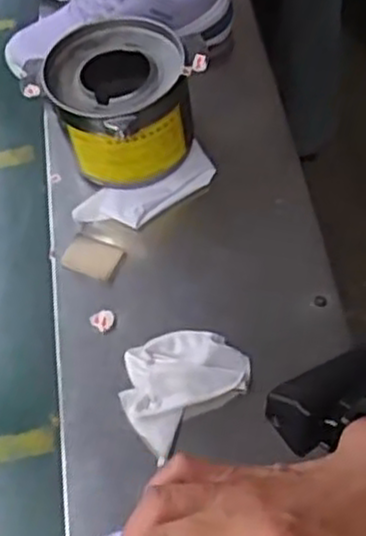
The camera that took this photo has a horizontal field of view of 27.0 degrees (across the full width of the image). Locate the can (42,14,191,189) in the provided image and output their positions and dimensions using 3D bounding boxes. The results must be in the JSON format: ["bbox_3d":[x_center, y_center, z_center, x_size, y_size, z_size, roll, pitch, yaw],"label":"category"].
[{"bbox_3d":[-0.065,-0.167,0.806,0.136,0.118,0.141,-4,55,5],"label":"can"}]

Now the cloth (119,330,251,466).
[{"bbox_3d":[-0.003,0.096,0.671,0.112,0.016,0.088,-34,61,-18],"label":"cloth"}]

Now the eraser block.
[{"bbox_3d":[-0.090,-0.010,0.771,0.055,0.010,0.041,18,59,14],"label":"eraser block"}]

